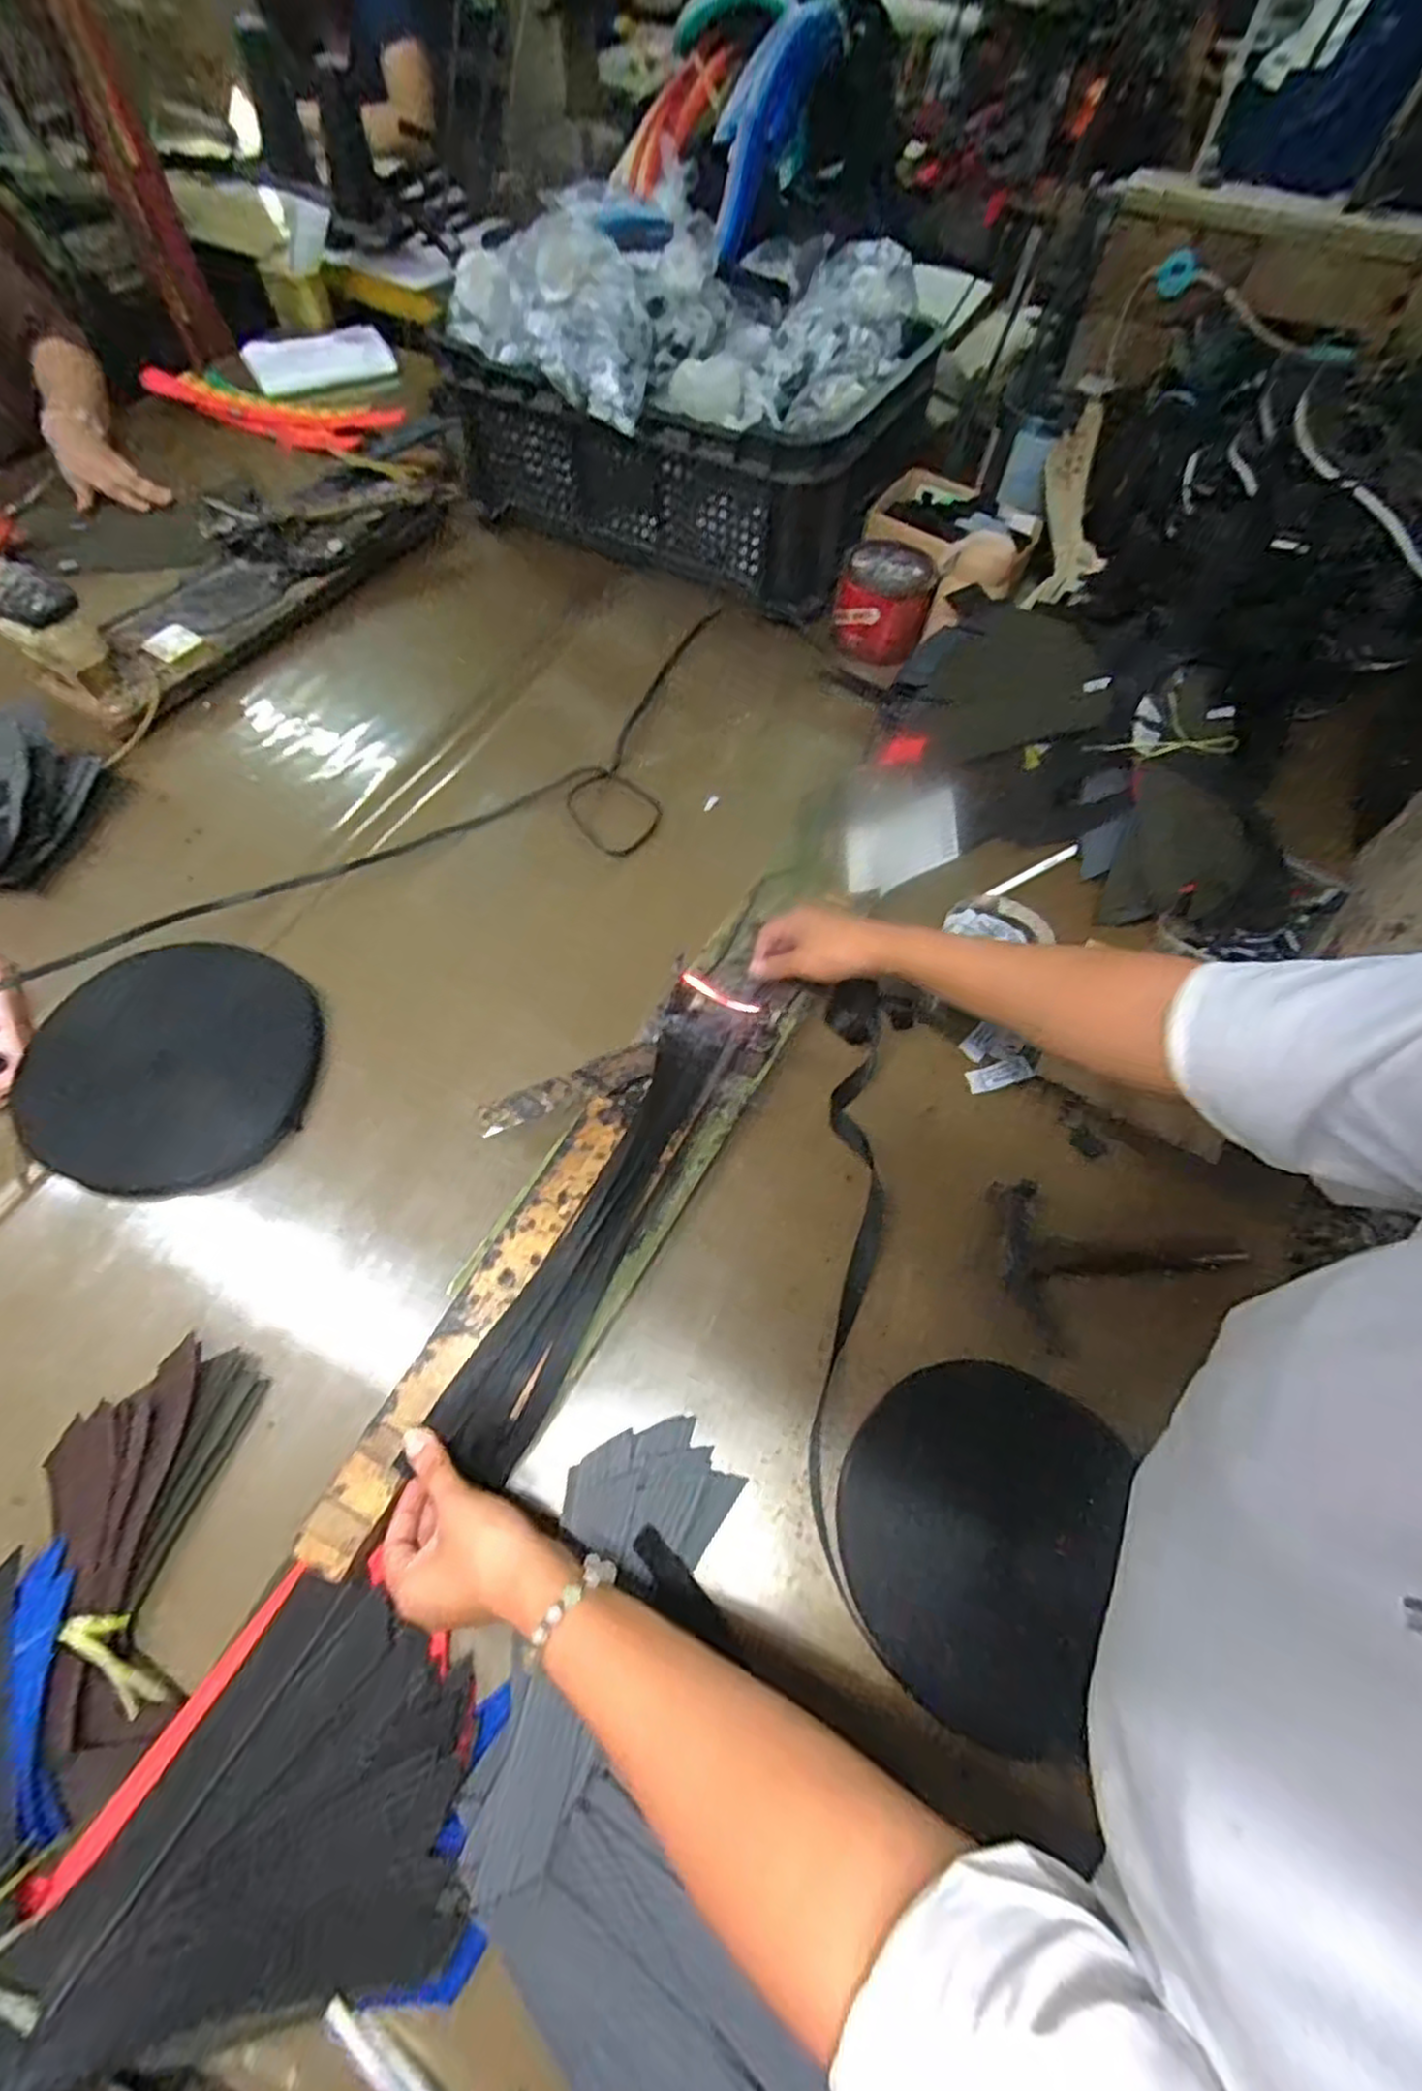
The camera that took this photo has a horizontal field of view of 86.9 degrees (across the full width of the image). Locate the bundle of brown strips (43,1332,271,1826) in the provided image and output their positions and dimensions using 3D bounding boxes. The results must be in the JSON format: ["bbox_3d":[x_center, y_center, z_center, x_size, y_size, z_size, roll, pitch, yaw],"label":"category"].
[{"bbox_3d":[-0.341,0.287,0.433,0.101,0.015,0.211,6,53,-14],"label":"bundle of brown strips"}]

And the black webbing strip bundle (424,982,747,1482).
[{"bbox_3d":[-0.074,0.111,0.527,0.056,0.024,0.347,24,66,8],"label":"black webbing strip bundle"}]

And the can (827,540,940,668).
[{"bbox_3d":[0.194,-0.498,0.852,0.108,0.085,0.109,16,63,5],"label":"can"}]

